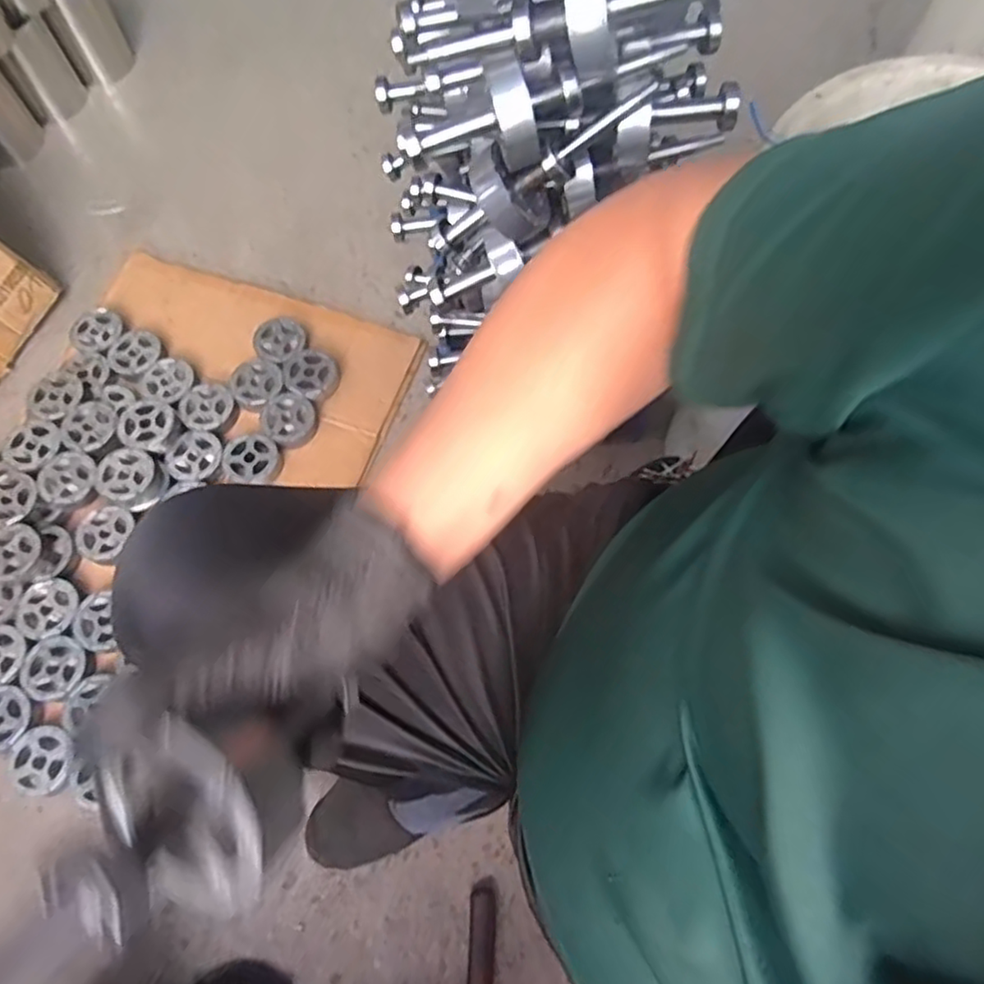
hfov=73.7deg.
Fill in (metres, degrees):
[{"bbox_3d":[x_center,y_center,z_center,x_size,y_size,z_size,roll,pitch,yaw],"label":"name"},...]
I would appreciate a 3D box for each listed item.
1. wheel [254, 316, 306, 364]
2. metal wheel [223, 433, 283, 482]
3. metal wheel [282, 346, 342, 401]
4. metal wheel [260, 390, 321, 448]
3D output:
[{"bbox_3d":[-0.332,-0.236,1.026,0.089,0.028,0.074,39,73,13],"label":"wheel"},{"bbox_3d":[-0.341,-0.049,0.941,0.083,0.018,0.075,7,68,2],"label":"metal wheel"},{"bbox_3d":[-0.272,-0.179,0.998,0.081,0.030,0.081,0,68,-1],"label":"metal wheel"},{"bbox_3d":[-0.297,-0.106,0.971,0.080,0.023,0.079,0,68,-1],"label":"metal wheel"}]

